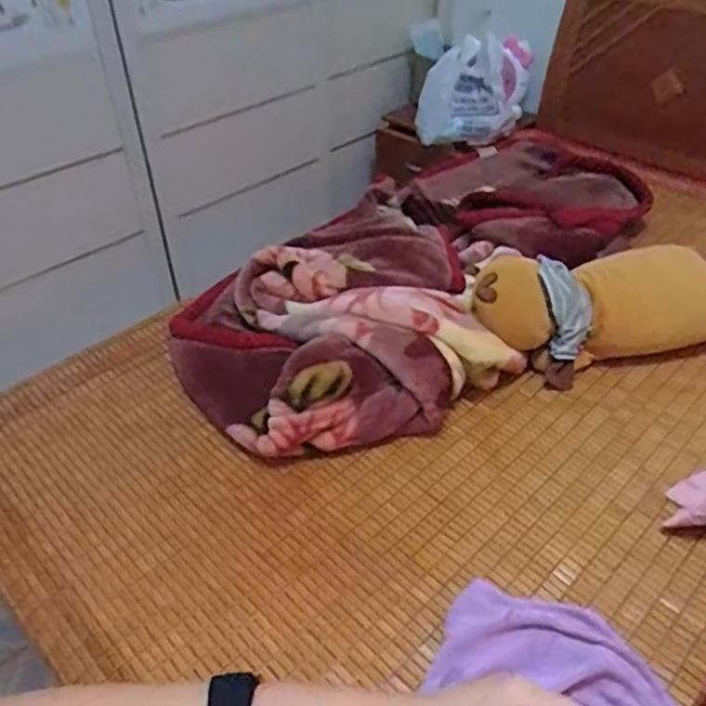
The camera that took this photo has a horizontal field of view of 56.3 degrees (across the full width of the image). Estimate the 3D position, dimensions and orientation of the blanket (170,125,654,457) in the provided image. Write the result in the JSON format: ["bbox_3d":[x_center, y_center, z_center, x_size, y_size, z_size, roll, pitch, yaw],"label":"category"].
[{"bbox_3d":[0.190,-0.240,1.472,0.574,0.167,1.291,24,46,27],"label":"blanket"}]

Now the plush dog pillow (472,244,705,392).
[{"bbox_3d":[0.566,-0.111,1.317,0.678,0.194,0.188,-13,41,-15],"label":"plush dog pillow"}]

